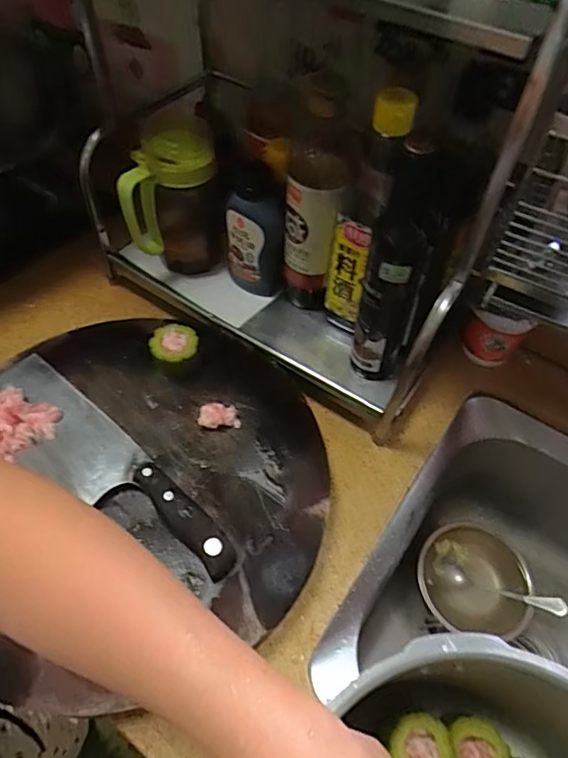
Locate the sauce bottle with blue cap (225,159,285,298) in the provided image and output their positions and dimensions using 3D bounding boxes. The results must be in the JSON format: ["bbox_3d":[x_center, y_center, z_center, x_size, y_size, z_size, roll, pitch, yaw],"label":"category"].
[{"bbox_3d":[-0.035,-0.166,0.563,0.062,0.135,0.070,-5,54,-6],"label":"sauce bottle with blue cap"}]

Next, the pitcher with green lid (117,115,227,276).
[{"bbox_3d":[-0.124,-0.206,0.576,0.106,0.154,0.112,-7,54,-8],"label":"pitcher with green lid"}]

